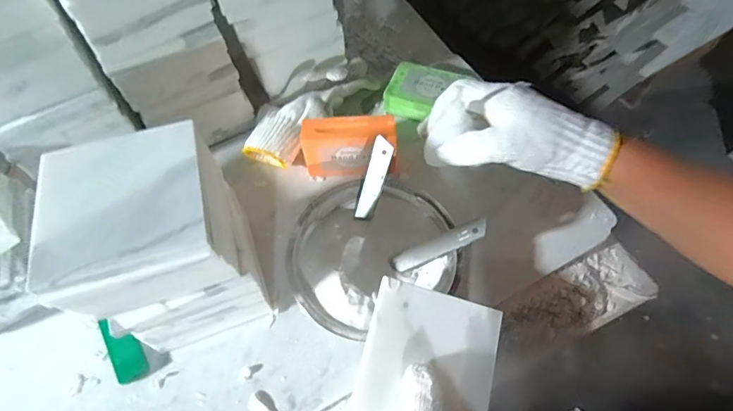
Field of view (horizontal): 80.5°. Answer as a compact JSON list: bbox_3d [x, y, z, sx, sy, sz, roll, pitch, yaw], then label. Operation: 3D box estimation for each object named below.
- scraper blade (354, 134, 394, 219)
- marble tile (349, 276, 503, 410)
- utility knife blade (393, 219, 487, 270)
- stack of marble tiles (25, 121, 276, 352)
[{"bbox_3d":[0.007,-0.024,0.396,0.019,0.080,0.005,20,27,7],"label":"scraper blade"},{"bbox_3d":[0.049,0.115,0.326,0.101,0.004,0.098,17,72,-5],"label":"marble tile"},{"bbox_3d":[0.064,0.036,0.384,0.089,0.008,0.018,-27,59,18],"label":"utility knife blade"},{"bbox_3d":[-0.150,0.032,0.330,0.109,0.153,0.104,-17,61,-11],"label":"stack of marble tiles"}]

